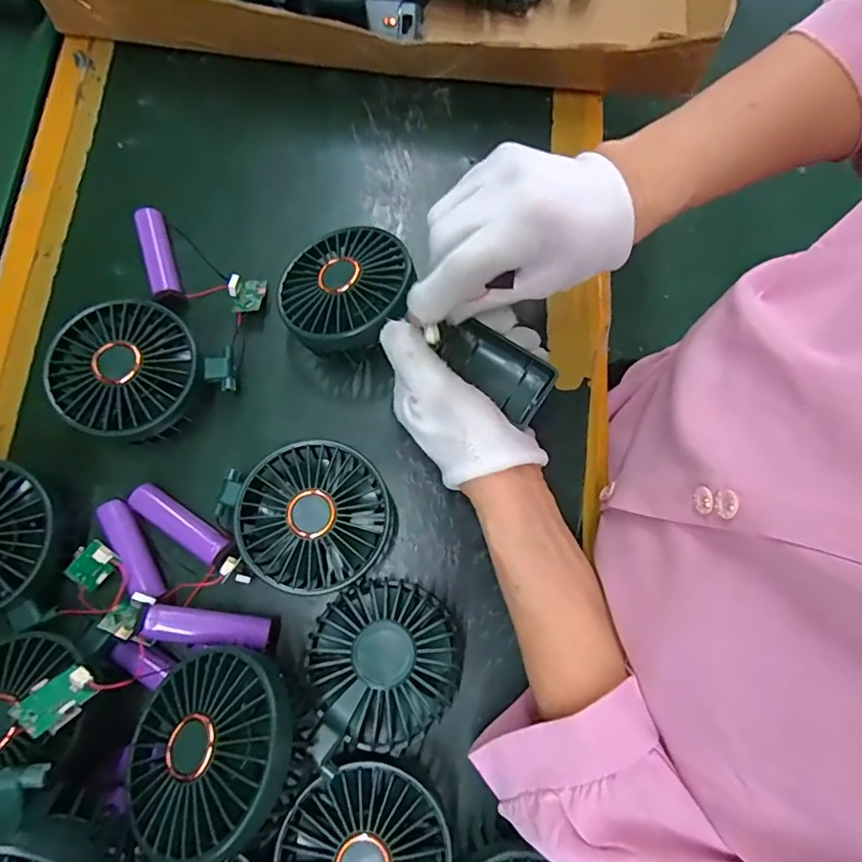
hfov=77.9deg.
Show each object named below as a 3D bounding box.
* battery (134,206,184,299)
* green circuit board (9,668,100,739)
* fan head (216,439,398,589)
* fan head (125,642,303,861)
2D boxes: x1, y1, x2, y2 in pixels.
[{"bbox_3d":[-0.191,-0.123,0.376,0.017,0.017,0.070,-18,77,-5],"label":"battery"},{"bbox_3d":[-0.177,0.127,0.251,0.022,0.012,0.030,32,35,11],"label":"green circuit board"},{"bbox_3d":[-0.071,0.052,0.321,0.089,0.047,0.085,0,76,0],"label":"fan head"},{"bbox_3d":[-0.103,0.150,0.253,0.085,0.028,0.084,30,79,36],"label":"fan head"}]

